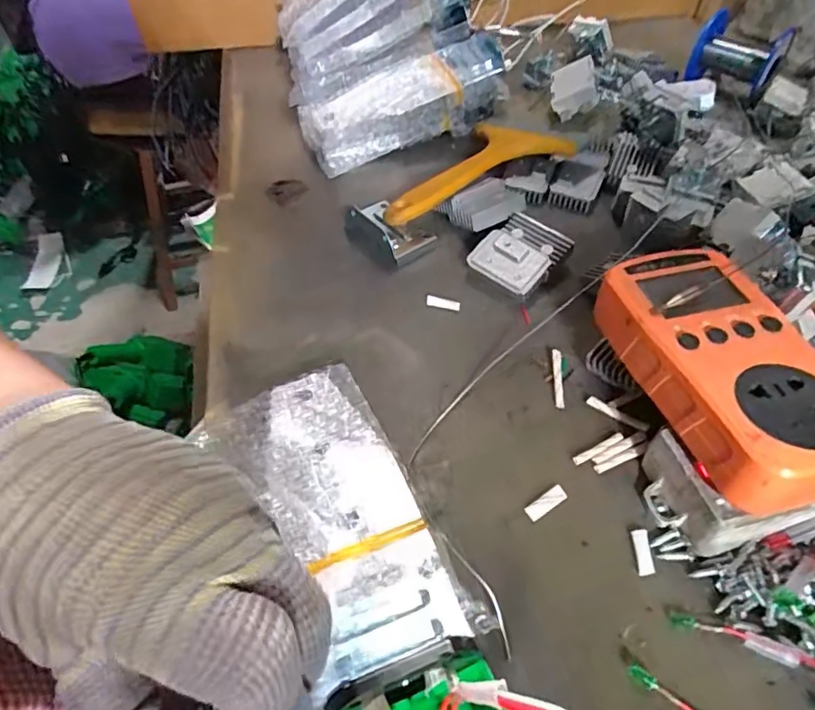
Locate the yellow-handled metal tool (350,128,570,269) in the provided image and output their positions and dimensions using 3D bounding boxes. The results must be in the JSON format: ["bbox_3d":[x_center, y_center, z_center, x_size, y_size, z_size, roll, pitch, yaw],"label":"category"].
[{"bbox_3d":[0.031,-0.125,0.408,0.171,0.026,0.071,-33,55,-20],"label":"yellow-handled metal tool"}]

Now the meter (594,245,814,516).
[{"bbox_3d":[0.139,0.002,0.252,0.068,0.026,0.126,-13,50,-5],"label":"meter"}]

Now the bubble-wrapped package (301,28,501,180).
[{"bbox_3d":[-0.004,-0.205,0.461,0.165,0.056,0.072,-12,51,-9],"label":"bubble-wrapped package"}]

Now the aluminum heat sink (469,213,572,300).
[{"bbox_3d":[0.072,-0.064,0.364,0.046,0.017,0.057,35,62,29],"label":"aluminum heat sink"}]

